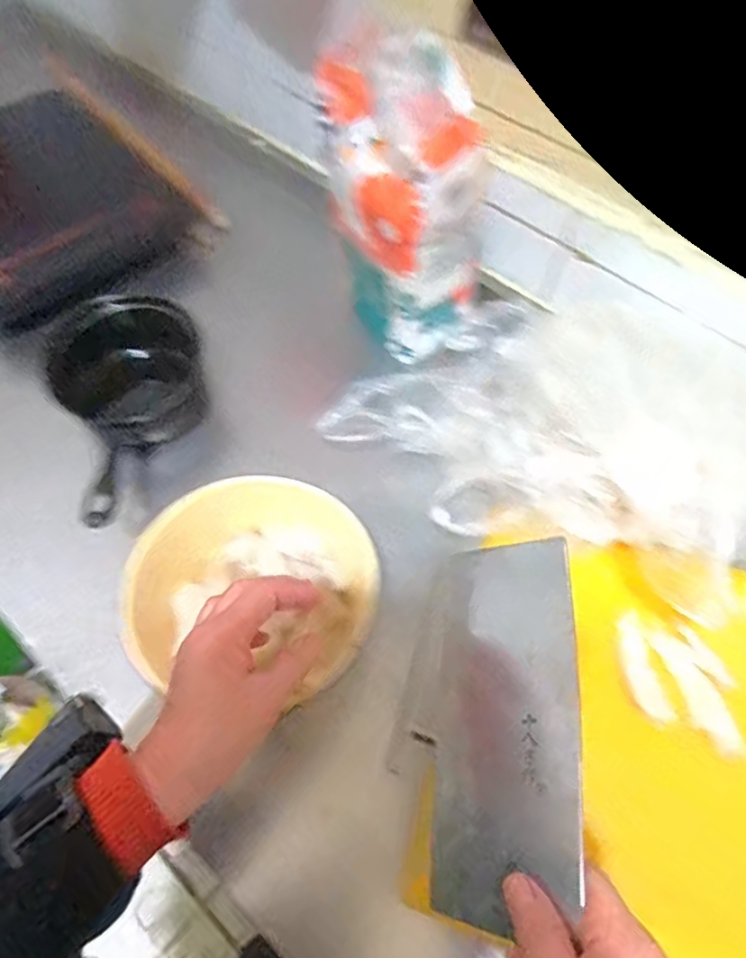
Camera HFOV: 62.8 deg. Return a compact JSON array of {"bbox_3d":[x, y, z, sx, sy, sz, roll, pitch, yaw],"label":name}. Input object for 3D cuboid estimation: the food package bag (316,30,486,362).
[{"bbox_3d":[0.034,-0.247,0.573,0.101,0.266,0.126,-30,66,-18],"label":"food package bag"}]

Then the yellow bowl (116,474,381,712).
[{"bbox_3d":[-0.091,0.083,0.486,0.184,0.076,0.161,6,60,1],"label":"yellow bowl"}]

